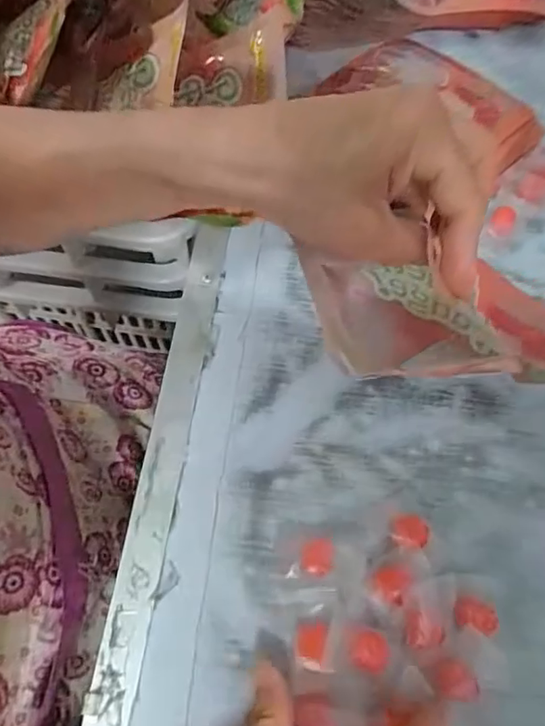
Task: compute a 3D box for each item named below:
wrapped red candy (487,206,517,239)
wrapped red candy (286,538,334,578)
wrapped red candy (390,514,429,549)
[{"bbox_3d":[0.186,-0.114,0.423,0.019,0.014,0.022,33,67,13],"label":"wrapped red candy"},{"bbox_3d":[0.023,0.114,0.308,0.027,0.010,0.022,0,64,-3],"label":"wrapped red candy"},{"bbox_3d":[0.082,0.101,0.315,0.021,0.012,0.020,2,64,-1],"label":"wrapped red candy"}]

